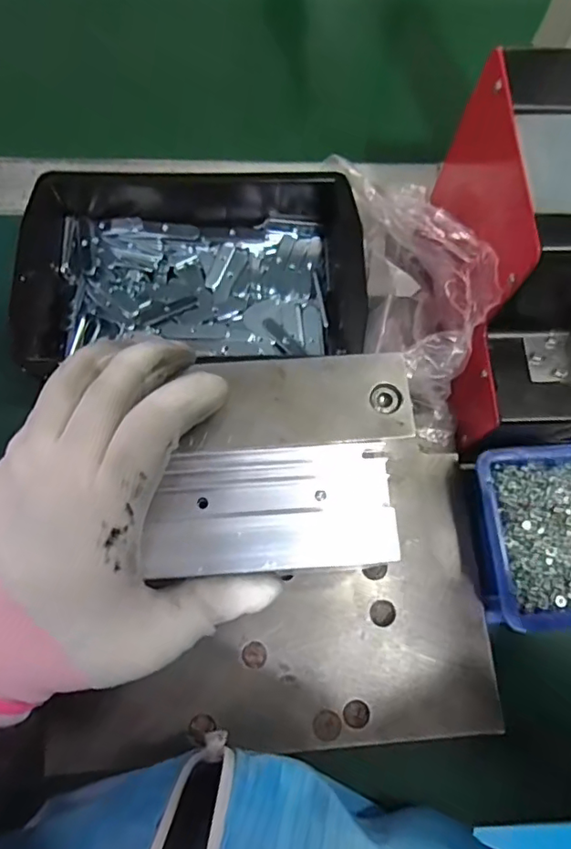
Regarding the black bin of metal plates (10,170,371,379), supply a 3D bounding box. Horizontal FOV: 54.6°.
[{"bbox_3d":[-0.049,-0.102,0.363,0.225,0.055,0.154,-3,73,-3],"label":"black bin of metal plates"}]

